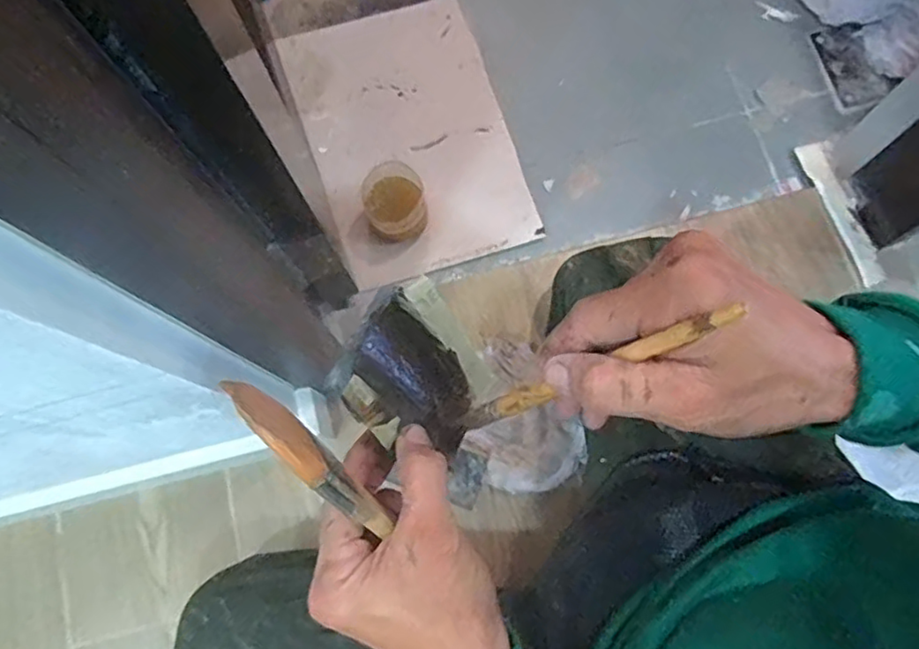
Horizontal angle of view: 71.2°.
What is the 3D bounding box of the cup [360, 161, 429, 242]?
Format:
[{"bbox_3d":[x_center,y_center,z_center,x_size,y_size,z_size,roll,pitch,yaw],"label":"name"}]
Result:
[{"bbox_3d":[-0.080,-0.148,0.809,0.077,0.085,0.074,0,76,1],"label":"cup"}]

